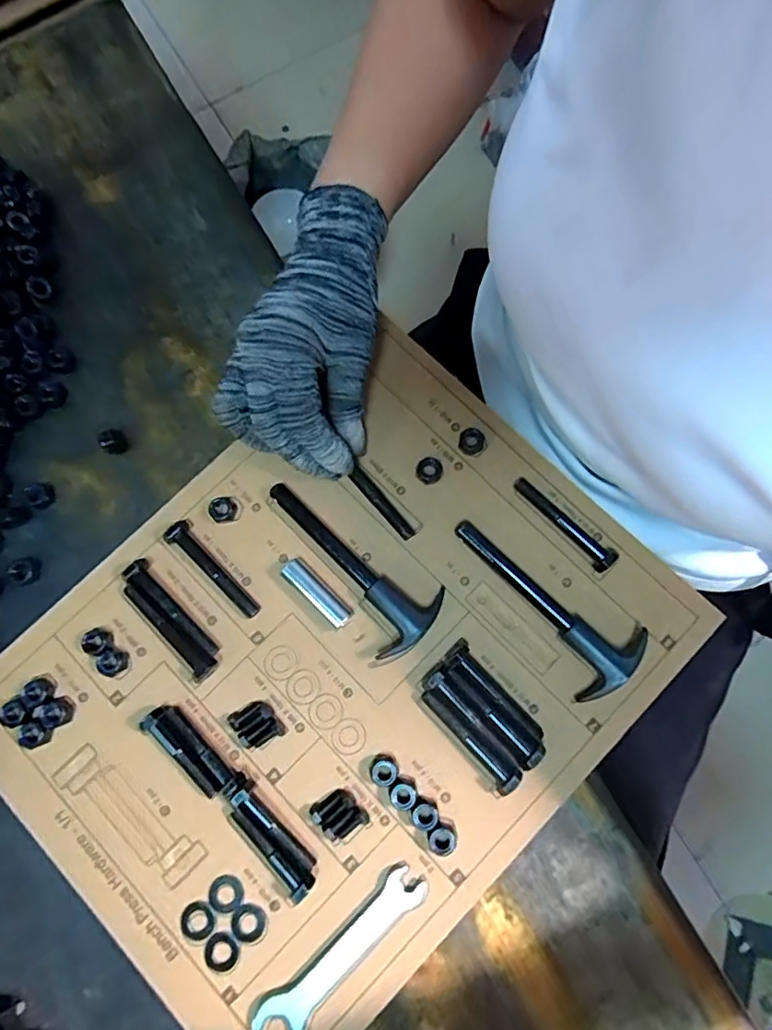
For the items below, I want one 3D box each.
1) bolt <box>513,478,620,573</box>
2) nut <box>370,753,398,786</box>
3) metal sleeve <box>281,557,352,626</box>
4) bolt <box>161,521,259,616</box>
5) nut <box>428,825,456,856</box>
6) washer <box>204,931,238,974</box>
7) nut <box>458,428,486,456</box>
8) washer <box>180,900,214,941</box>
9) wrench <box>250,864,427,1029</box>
[{"bbox_3d":[0.110,0.005,0.345,0.076,0.015,0.013,43,83,8],"label":"bolt"},{"bbox_3d":[-0.001,0.150,0.323,0.016,0.006,0.016,0,79,1],"label":"nut"},{"bbox_3d":[-0.043,0.047,0.339,0.052,0.014,0.015,43,82,8],"label":"metal sleeve"},{"bbox_3d":[-0.109,0.034,0.341,0.014,0.016,0.076,-43,82,-7],"label":"bolt"},{"bbox_3d":[0.032,0.186,0.313,0.016,0.007,0.015,0,79,1],"label":"nut"},{"bbox_3d":[-0.093,0.246,0.307,0.018,0.004,0.020,17,80,4],"label":"washer"},{"bbox_3d":[0.056,-0.048,0.358,0.018,0.006,0.017,0,79,1],"label":"nut"},{"bbox_3d":[-0.107,0.230,0.310,0.019,0.004,0.019,0,79,1],"label":"washer"},{"bbox_3d":[-0.025,0.245,0.305,0.027,0.004,0.113,44,83,8],"label":"wrench"}]

